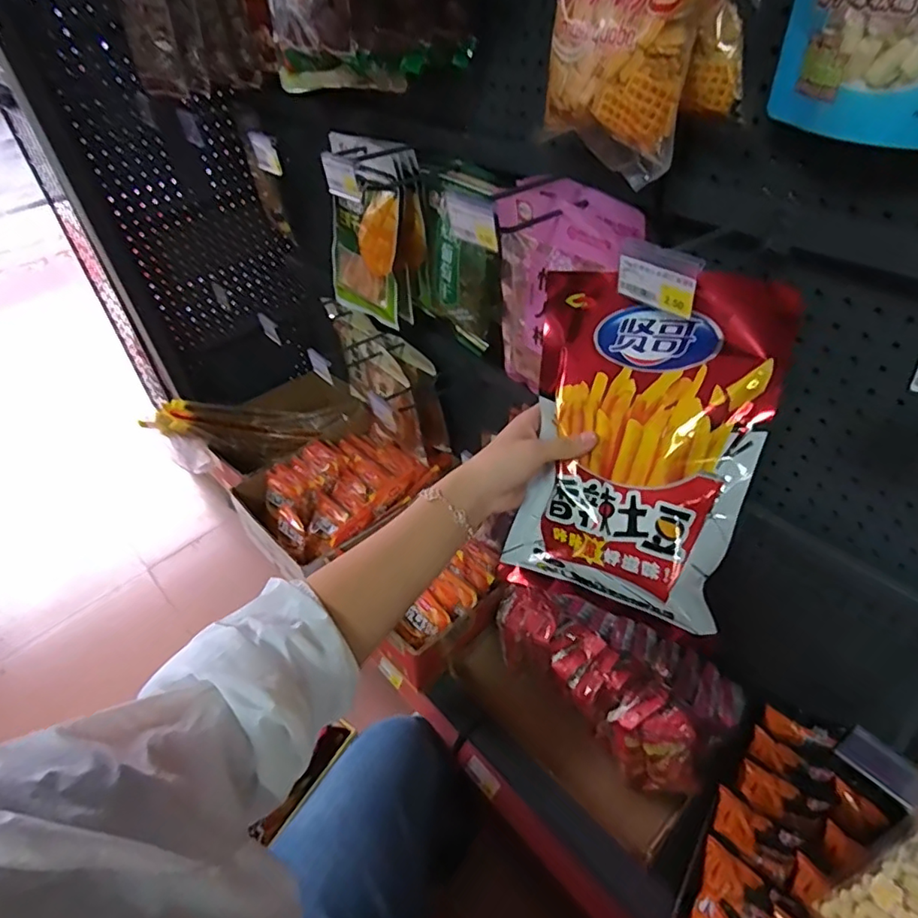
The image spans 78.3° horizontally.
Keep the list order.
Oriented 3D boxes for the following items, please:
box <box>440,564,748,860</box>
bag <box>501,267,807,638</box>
[{"bbox_3d":[0.207,0.368,0.907,0.391,0.159,0.258,31,54,32],"label":"box"},{"bbox_3d":[0.133,-0.012,0.435,0.178,0.249,0.029,14,6,32],"label":"bag"}]

